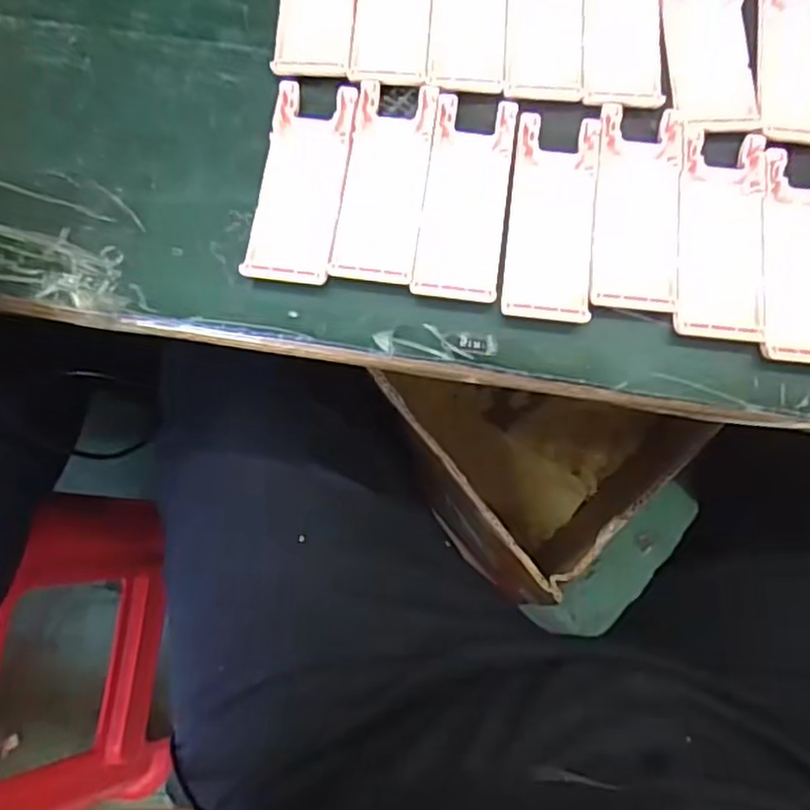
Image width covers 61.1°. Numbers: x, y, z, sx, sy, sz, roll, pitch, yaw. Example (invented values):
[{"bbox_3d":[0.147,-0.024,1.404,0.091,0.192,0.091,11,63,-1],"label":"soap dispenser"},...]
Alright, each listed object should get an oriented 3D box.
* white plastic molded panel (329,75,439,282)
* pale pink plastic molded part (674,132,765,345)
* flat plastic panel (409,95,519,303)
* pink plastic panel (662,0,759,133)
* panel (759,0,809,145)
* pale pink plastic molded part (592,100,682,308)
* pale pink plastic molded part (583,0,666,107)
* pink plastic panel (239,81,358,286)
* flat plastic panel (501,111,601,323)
[{"bbox_3d":[-0.009,-0.108,0.331,0.039,0.005,0.103,7,76,4],"label":"white plastic molded panel"},{"bbox_3d":[0.148,-0.080,0.321,0.038,0.004,0.101,8,76,4],"label":"pale pink plastic molded part"},{"bbox_3d":[0.029,-0.098,0.328,0.040,0.006,0.103,7,76,4],"label":"flat plastic panel"},{"bbox_3d":[0.155,-0.185,0.350,0.041,0.007,0.106,0,76,2],"label":"pink plastic panel"},{"bbox_3d":[0.201,-0.178,0.348,0.039,0.005,0.104,6,76,3],"label":"panel"},{"bbox_3d":[0.110,-0.094,0.325,0.039,0.005,0.103,7,76,3],"label":"pale pink plastic molded part"},{"bbox_3d":[0.113,-0.200,0.355,0.040,0.006,0.105,3,76,3],"label":"pale pink plastic molded part"},{"bbox_3d":[-0.049,-0.107,0.332,0.039,0.009,0.103,8,76,4],"label":"pink plastic panel"},{"bbox_3d":[0.070,-0.089,0.325,0.040,0.006,0.103,6,76,3],"label":"flat plastic panel"}]

